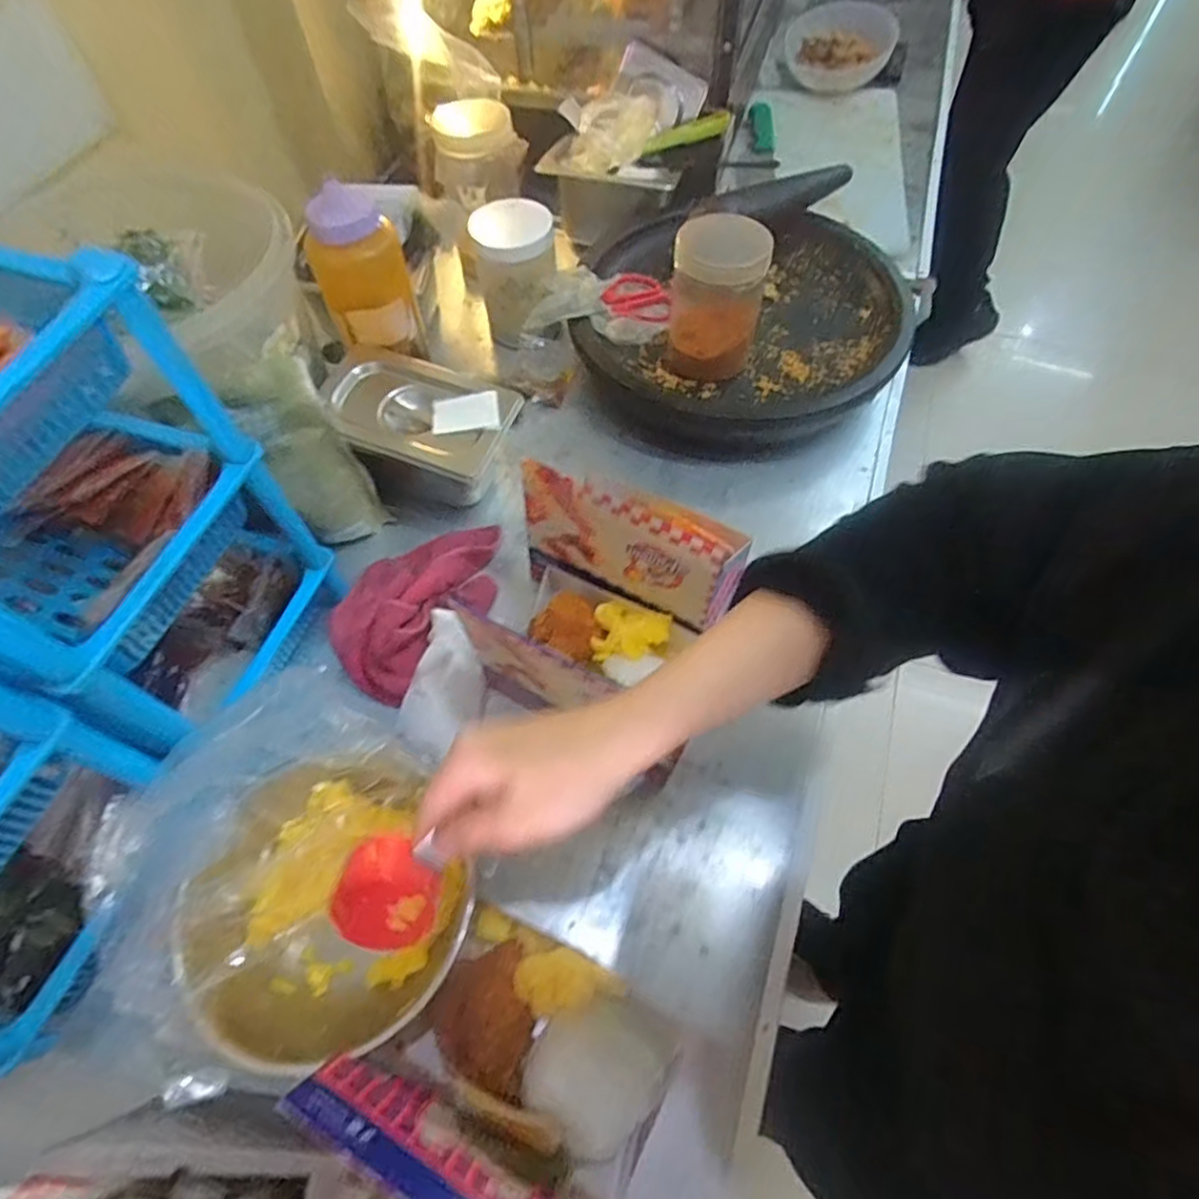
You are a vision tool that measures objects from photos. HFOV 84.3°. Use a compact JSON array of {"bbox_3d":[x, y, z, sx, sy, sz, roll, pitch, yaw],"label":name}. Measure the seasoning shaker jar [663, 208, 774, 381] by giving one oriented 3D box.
[{"bbox_3d":[0.118,-0.315,0.669,0.090,0.136,0.096,8,60,6],"label":"seasoning shaker jar"}]

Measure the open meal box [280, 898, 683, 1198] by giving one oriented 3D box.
[{"bbox_3d":[-0.041,0.267,0.384,0.165,0.164,0.118,25,64,15],"label":"open meal box"}]

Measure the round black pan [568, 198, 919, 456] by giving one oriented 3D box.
[{"bbox_3d":[0.164,-0.331,0.751,0.371,0.078,0.373,-1,60,1],"label":"round black pan"}]

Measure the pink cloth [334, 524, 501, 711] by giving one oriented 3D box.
[{"bbox_3d":[-0.166,-0.011,0.607,0.114,0.052,0.199,25,64,15],"label":"pink cloth"}]

